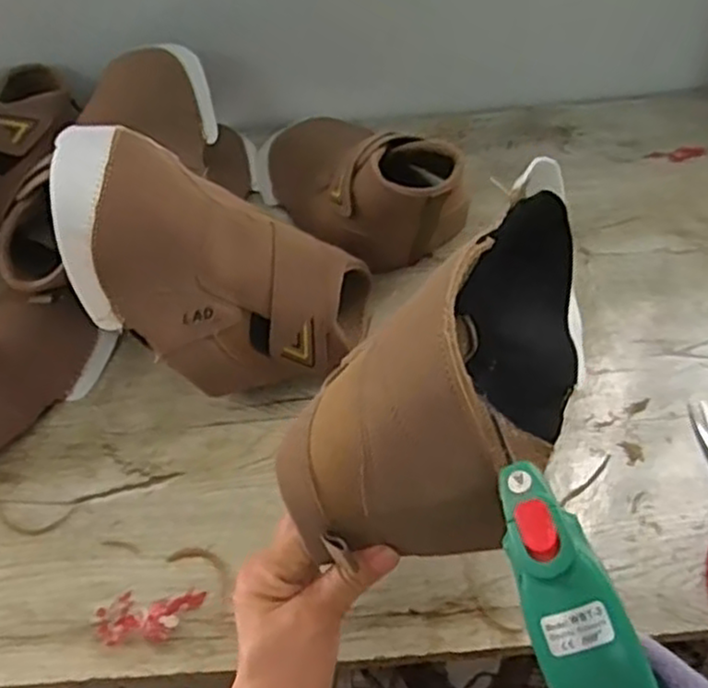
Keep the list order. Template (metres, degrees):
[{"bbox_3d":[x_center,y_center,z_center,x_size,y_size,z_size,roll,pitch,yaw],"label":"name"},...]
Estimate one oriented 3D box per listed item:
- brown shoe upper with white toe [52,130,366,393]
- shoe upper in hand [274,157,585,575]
[{"bbox_3d":[-0.087,-0.064,0.547,0.188,0.208,0.137,-1,48,3],"label":"brown shoe upper with white toe"},{"bbox_3d":[0.073,0.006,0.416,0.088,0.143,0.256,26,38,24],"label":"shoe upper in hand"}]

